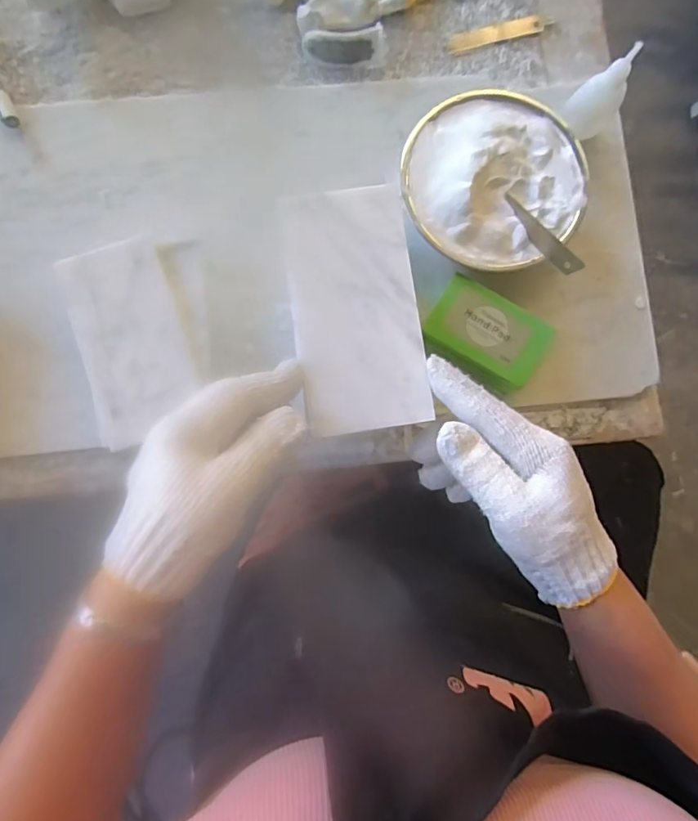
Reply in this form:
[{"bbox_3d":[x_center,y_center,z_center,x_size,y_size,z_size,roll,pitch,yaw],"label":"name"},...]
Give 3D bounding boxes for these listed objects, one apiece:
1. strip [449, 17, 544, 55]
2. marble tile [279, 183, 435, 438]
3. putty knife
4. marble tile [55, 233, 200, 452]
[{"bbox_3d":[0.136,-0.347,0.473,0.093,0.006,0.016,-18,95,-8],"label":"strip"},{"bbox_3d":[0.005,-0.062,0.323,0.078,0.004,0.148,-9,93,-8],"label":"marble tile"},{"bbox_3d":[0.152,-0.141,0.412,0.016,0.004,0.086,-47,73,28],"label":"putty knife"},{"bbox_3d":[-0.164,-0.054,0.387,0.077,0.010,0.151,-14,85,-3],"label":"marble tile"}]

